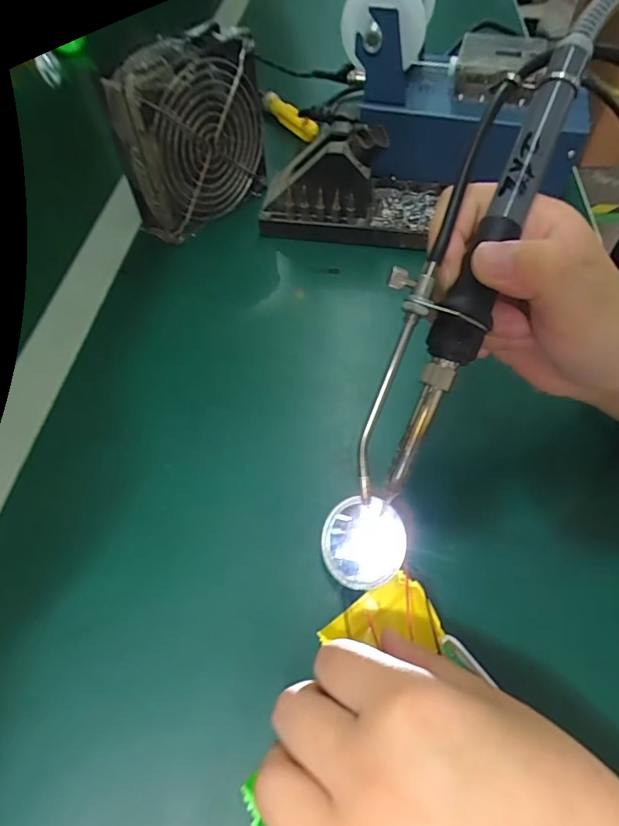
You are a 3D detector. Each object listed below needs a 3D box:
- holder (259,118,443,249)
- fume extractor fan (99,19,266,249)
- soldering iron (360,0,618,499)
[{"bbox_3d":[0.039,-0.192,0.392,0.155,0.074,0.073,5,58,6],"label":"holder"},{"bbox_3d":[-0.092,-0.224,0.385,0.047,0.129,0.130,32,64,21],"label":"fume extractor fan"},{"bbox_3d":[0.060,-0.064,0.175,0.033,0.019,0.195,24,92,17],"label":"soldering iron"}]

